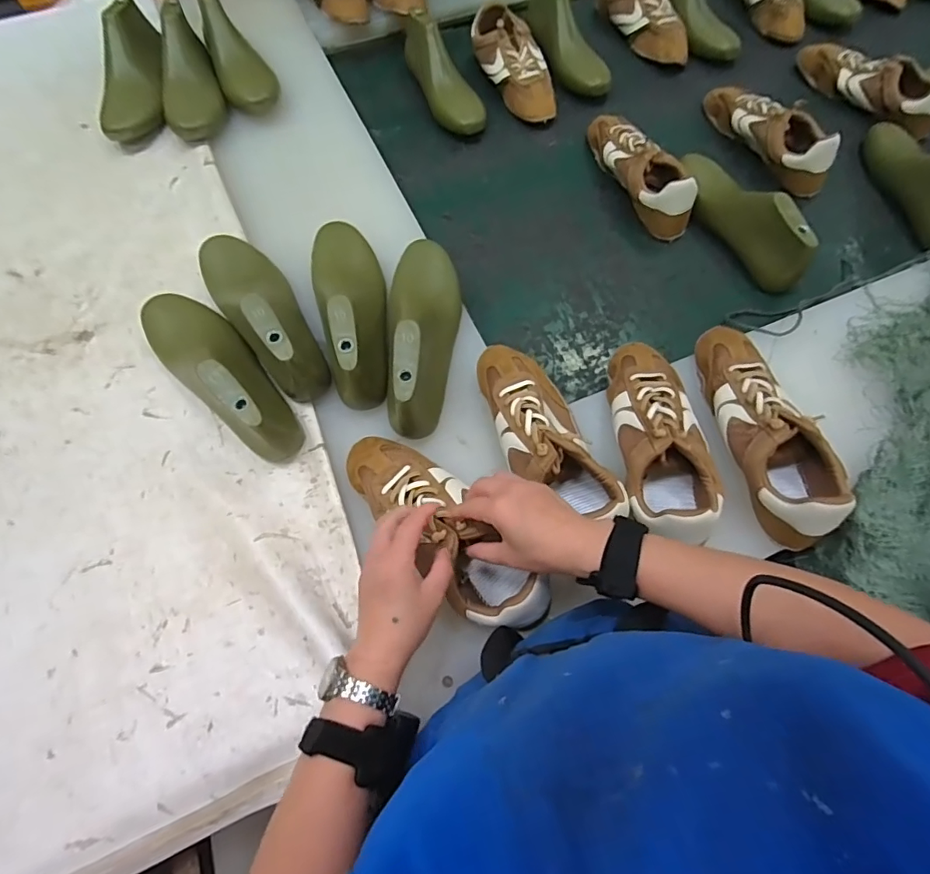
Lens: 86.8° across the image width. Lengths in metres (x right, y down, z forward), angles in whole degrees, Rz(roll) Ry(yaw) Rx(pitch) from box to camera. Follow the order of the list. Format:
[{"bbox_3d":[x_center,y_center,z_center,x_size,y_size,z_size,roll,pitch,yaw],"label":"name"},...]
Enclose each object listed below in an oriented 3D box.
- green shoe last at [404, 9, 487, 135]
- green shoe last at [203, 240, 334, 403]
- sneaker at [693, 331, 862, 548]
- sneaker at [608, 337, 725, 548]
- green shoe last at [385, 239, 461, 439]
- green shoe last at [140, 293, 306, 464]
[{"bbox_3d":[-0.041,-0.620,0.849,0.078,0.089,0.241,-25,80,-9],"label":"green shoe last"},{"bbox_3d":[-0.244,-0.161,0.581,0.087,0.089,0.263,-30,69,-12],"label":"green shoe last"},{"bbox_3d":[0.330,-0.016,0.539,0.094,0.079,0.255,-6,68,-2],"label":"sneaker"},{"bbox_3d":[0.208,-0.011,0.530,0.087,0.078,0.219,0,68,0],"label":"sneaker"},{"bbox_3d":[-0.051,-0.136,0.570,0.087,0.087,0.269,-1,66,0],"label":"green shoe last"},{"bbox_3d":[-0.283,-0.088,0.560,0.273,0.095,0.082,41,73,17],"label":"green shoe last"}]

